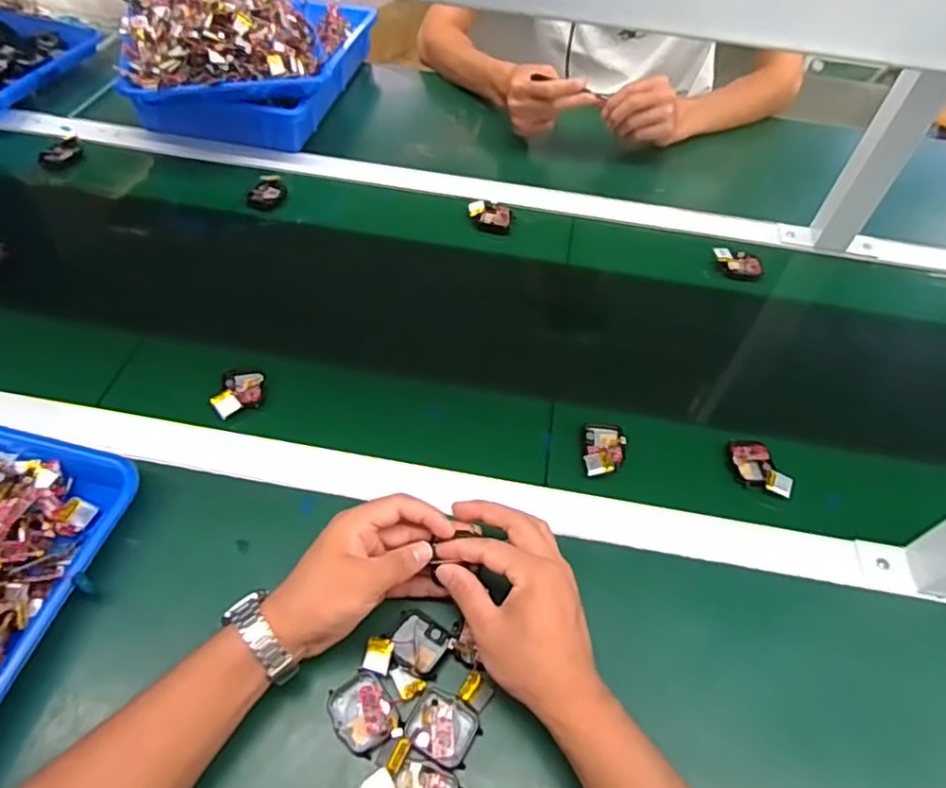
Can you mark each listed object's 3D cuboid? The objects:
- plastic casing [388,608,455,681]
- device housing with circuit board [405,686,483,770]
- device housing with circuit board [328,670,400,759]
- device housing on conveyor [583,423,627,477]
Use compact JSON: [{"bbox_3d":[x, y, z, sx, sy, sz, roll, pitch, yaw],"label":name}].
[{"bbox_3d":[-0.039,0.181,0.447,0.043,0.011,0.038,29,56,17],"label":"plastic casing"},{"bbox_3d":[-0.020,0.224,0.413,0.045,0.012,0.040,26,55,15],"label":"device housing with circuit board"},{"bbox_3d":[-0.073,0.212,0.413,0.038,0.014,0.048,-31,61,-25],"label":"device housing with circuit board"},{"bbox_3d":[0.119,0.049,0.551,0.037,0.015,0.060,10,52,3],"label":"device housing on conveyor"}]

